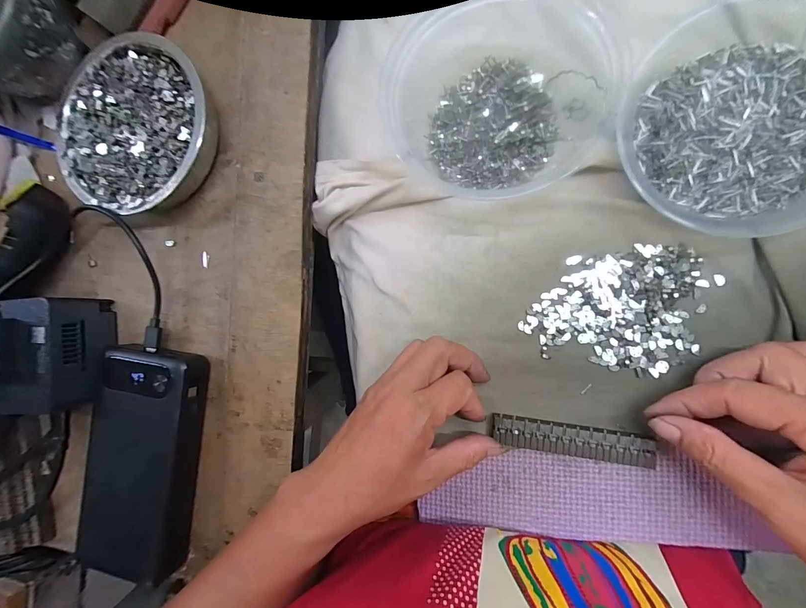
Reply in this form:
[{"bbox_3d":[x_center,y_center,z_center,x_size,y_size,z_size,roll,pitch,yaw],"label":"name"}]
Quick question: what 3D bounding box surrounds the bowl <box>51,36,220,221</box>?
[{"bbox_3d":[-0.185,-0.122,0.241,0.113,0.028,0.115,0,89,11],"label":"bowl"}]

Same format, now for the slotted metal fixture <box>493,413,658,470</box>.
[{"bbox_3d":[0.108,0.088,0.220,0.096,0.004,0.020,7,89,10],"label":"slotted metal fixture"}]

